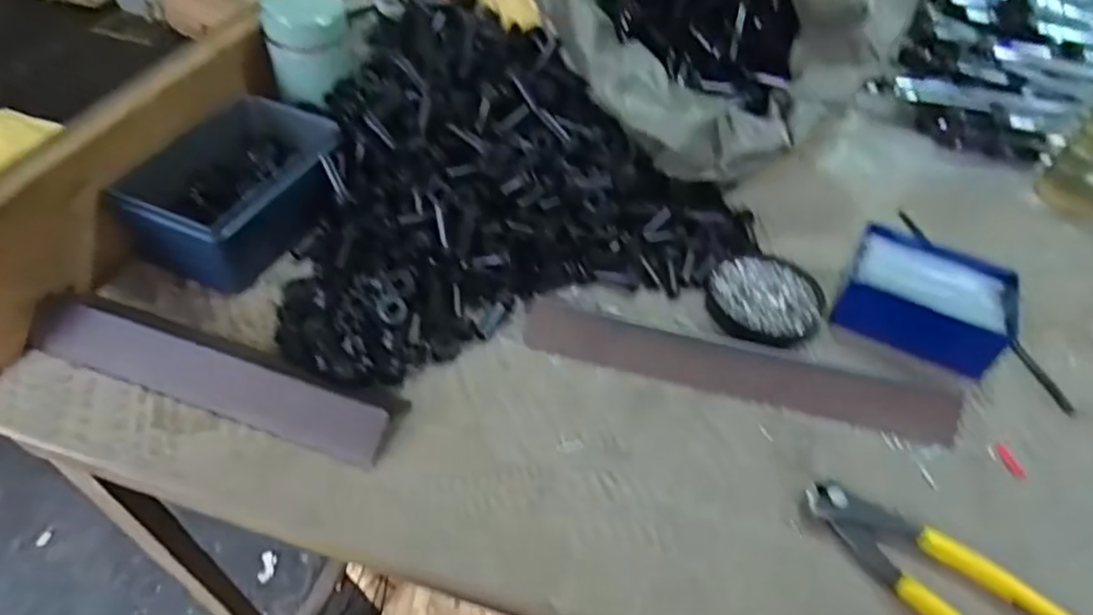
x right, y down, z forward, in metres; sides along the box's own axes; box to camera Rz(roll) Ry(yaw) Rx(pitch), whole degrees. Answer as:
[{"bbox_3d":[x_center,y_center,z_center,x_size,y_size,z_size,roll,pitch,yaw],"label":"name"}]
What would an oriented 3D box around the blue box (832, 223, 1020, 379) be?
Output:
[{"bbox_3d":[0.275,-0.007,0.468,0.108,0.046,0.095,26,52,18],"label":"blue box"}]

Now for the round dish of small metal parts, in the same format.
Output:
[{"bbox_3d":[0.164,-0.009,0.481,0.081,0.015,0.075,2,48,-2],"label":"round dish of small metal parts"}]

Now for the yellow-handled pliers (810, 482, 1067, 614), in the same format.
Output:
[{"bbox_3d":[0.214,0.148,0.338,0.156,0.014,0.051,35,55,24],"label":"yellow-handled pliers"}]

